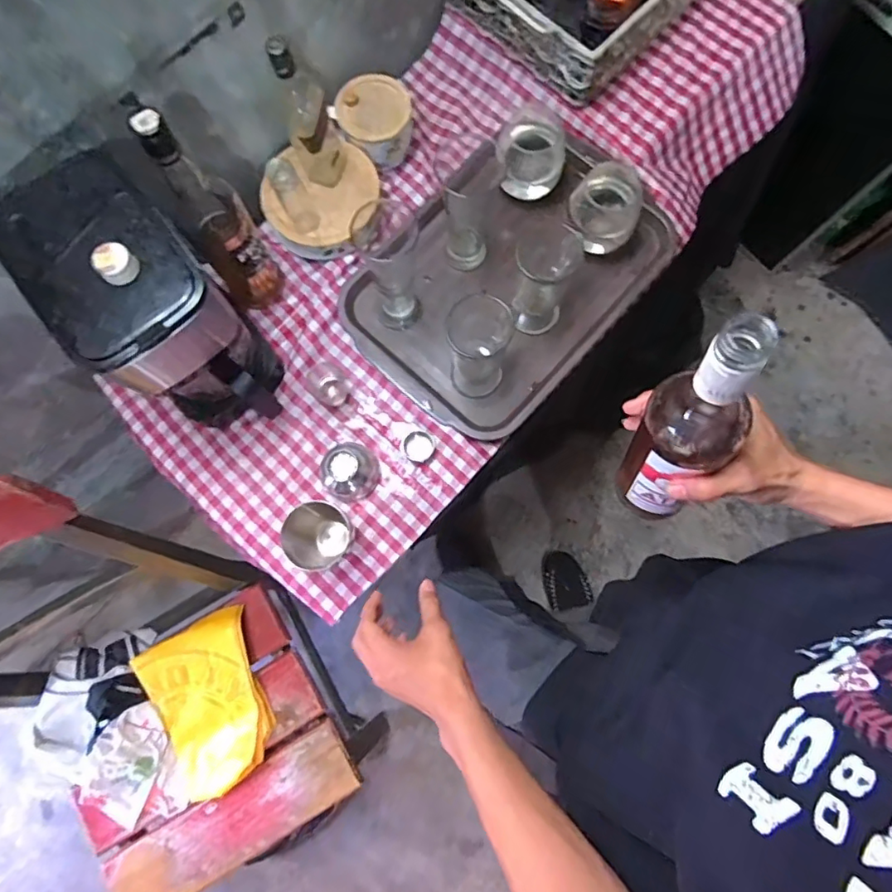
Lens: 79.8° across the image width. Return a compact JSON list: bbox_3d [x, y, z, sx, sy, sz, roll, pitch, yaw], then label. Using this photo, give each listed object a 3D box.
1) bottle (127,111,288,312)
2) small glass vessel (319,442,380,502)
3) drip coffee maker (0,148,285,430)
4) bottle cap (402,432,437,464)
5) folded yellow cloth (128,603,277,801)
[{"bbox_3d":[-0.252,-0.248,0.595,0.068,0.285,0.059,-33,80,-6],"label":"bottle"},{"bbox_3d":[-0.123,0.030,0.671,0.072,0.044,0.071,0,79,0],"label":"small glass vessel"},{"bbox_3d":[-0.305,-0.134,0.585,0.138,0.259,0.248,-37,82,-8],"label":"drip coffee maker"},{"bbox_3d":[-0.034,0.001,0.693,0.040,0.017,0.039,0,79,0],"label":"bottle cap"},{"bbox_3d":[-0.376,0.415,0.855,0.166,0.058,0.262,-22,80,-4],"label":"folded yellow cloth"}]

